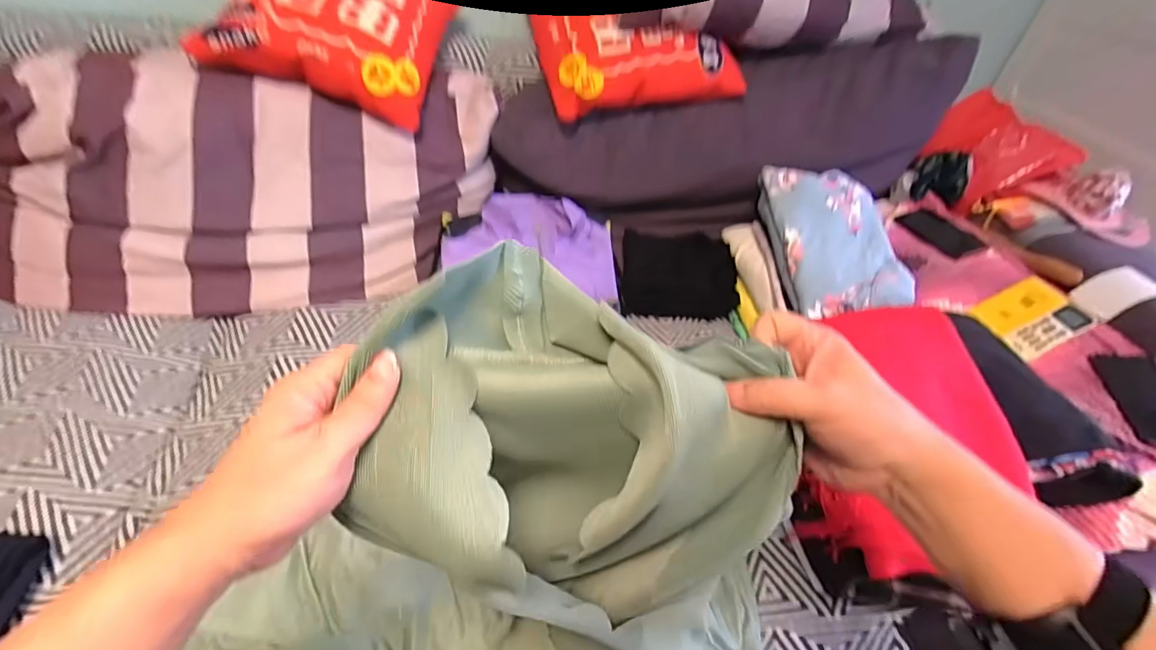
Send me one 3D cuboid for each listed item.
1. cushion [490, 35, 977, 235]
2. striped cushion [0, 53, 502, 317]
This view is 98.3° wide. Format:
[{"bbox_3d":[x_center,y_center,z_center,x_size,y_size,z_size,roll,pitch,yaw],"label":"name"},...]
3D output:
[{"bbox_3d":[0.258,-0.330,0.933,0.818,0.285,0.189,-6,43,8],"label":"cushion"},{"bbox_3d":[-0.577,-0.244,0.890,0.838,0.421,0.190,-5,9,-17],"label":"striped cushion"}]

